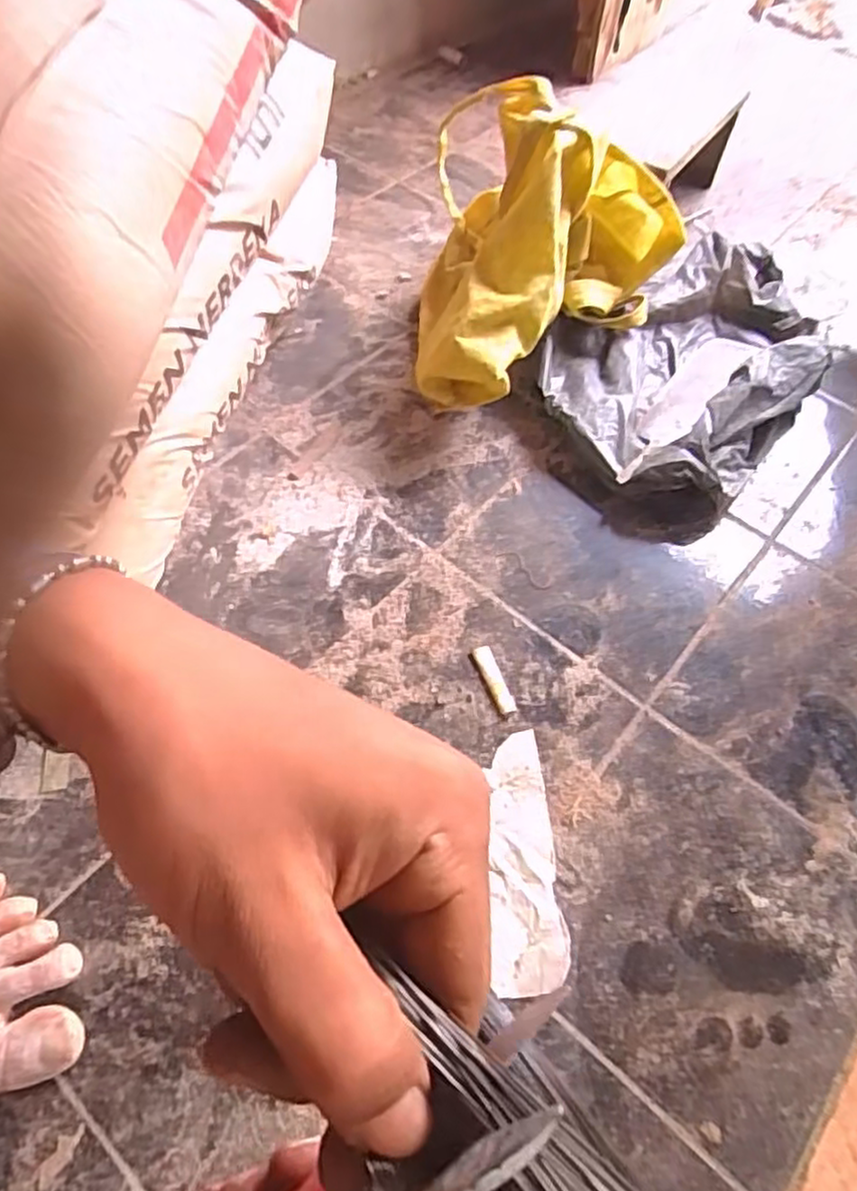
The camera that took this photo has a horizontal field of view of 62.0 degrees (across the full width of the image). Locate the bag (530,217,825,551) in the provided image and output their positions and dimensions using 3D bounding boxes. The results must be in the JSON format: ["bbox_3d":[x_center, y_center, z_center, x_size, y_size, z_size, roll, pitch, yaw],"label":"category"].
[{"bbox_3d":[0.243,-0.227,0.671,0.223,0.071,0.361,36,63,17],"label":"bag"}]

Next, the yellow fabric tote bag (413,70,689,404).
[{"bbox_3d":[0.112,-0.289,0.628,0.226,0.197,0.245,2,58,-2],"label":"yellow fabric tote bag"}]

